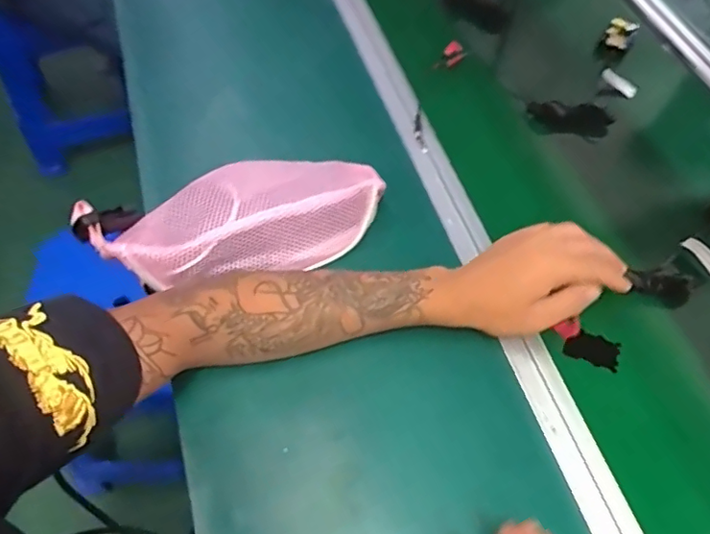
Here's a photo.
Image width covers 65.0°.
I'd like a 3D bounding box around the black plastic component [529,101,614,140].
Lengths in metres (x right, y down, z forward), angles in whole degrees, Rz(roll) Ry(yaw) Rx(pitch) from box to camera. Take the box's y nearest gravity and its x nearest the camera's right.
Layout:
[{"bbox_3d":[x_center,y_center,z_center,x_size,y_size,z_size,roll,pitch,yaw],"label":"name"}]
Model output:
[{"bbox_3d":[0.277,-0.190,0.721,0.105,0.032,0.025,6,59,-1],"label":"black plastic component"}]

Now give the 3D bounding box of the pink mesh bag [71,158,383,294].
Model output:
[{"bbox_3d":[-0.107,-0.047,0.544,0.284,0.068,0.111,-16,61,-13],"label":"pink mesh bag"}]

